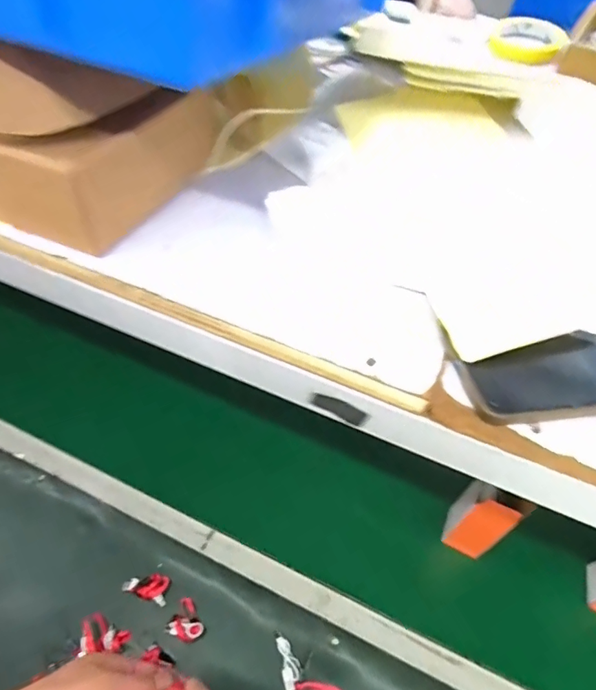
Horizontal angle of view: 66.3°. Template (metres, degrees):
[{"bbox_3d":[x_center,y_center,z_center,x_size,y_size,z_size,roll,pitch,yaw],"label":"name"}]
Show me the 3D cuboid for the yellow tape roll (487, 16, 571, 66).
[{"bbox_3d":[0.293,-0.385,0.581,0.087,0.034,0.086,24,54,16],"label":"yellow tape roll"}]

